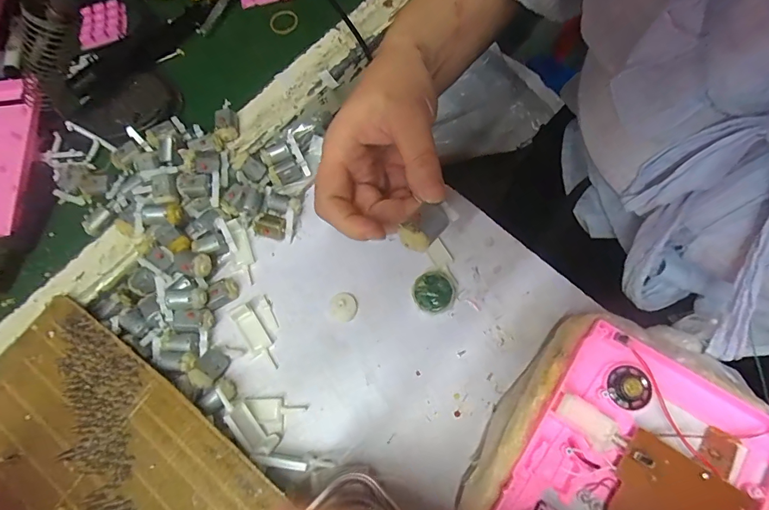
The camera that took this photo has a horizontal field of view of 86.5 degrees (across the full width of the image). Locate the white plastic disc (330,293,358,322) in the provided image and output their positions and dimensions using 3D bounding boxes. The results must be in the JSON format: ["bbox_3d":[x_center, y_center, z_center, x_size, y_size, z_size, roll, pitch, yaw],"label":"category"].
[{"bbox_3d":[-0.034,0.043,0.339,0.021,0.010,0.024,-1,71,3],"label":"white plastic disc"}]

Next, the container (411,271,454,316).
[{"bbox_3d":[0.039,0.032,0.332,0.032,0.021,0.032,-1,71,3],"label":"container"}]

